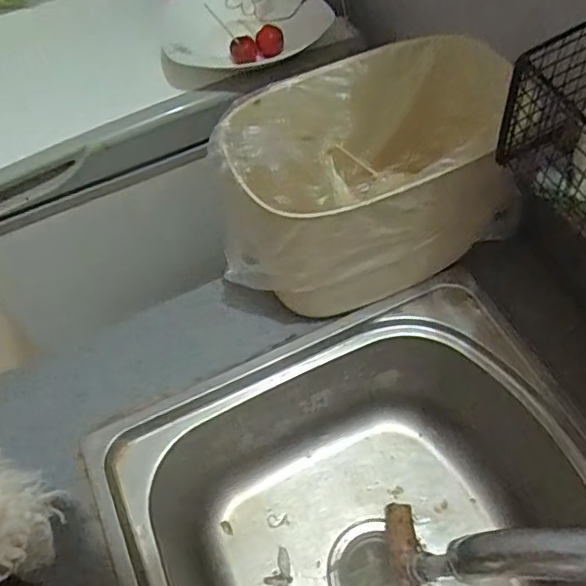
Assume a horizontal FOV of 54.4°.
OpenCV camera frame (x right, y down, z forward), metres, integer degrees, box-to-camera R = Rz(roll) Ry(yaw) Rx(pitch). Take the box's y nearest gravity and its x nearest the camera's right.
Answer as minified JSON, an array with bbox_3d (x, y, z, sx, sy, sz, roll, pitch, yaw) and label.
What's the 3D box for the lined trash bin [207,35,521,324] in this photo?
[{"bbox_3d":[0.073,-0.092,0.554,0.269,0.198,0.155,-21,59,-9],"label":"lined trash bin"}]

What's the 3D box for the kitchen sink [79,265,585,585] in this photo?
[{"bbox_3d":[0.129,0.326,0.521,0.437,0.206,0.584,-25,60,-11],"label":"kitchen sink"}]

